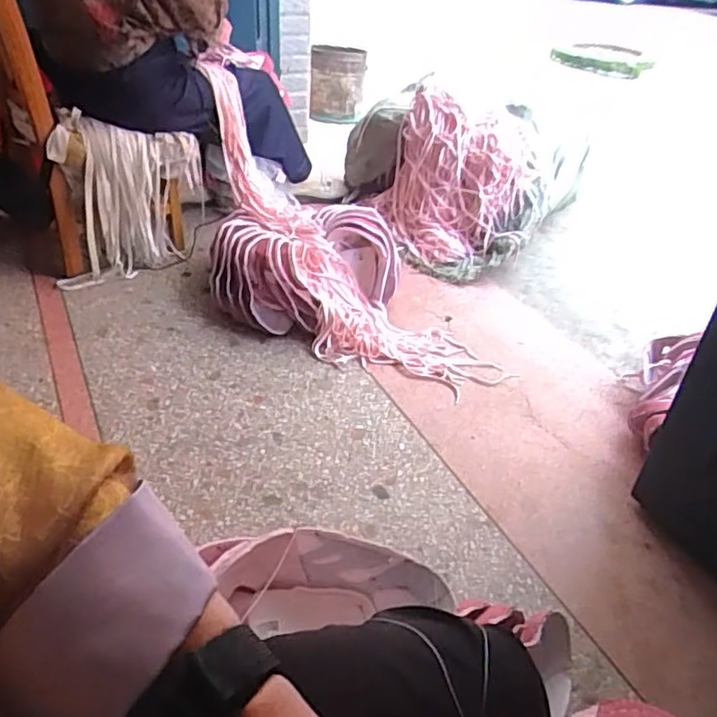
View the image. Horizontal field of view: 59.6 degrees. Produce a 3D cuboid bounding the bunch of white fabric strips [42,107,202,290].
[{"bbox_3d":[-0.553,-0.393,1.527,0.396,0.355,0.102,-21,43,-31],"label":"bunch of white fabric strips"}]

